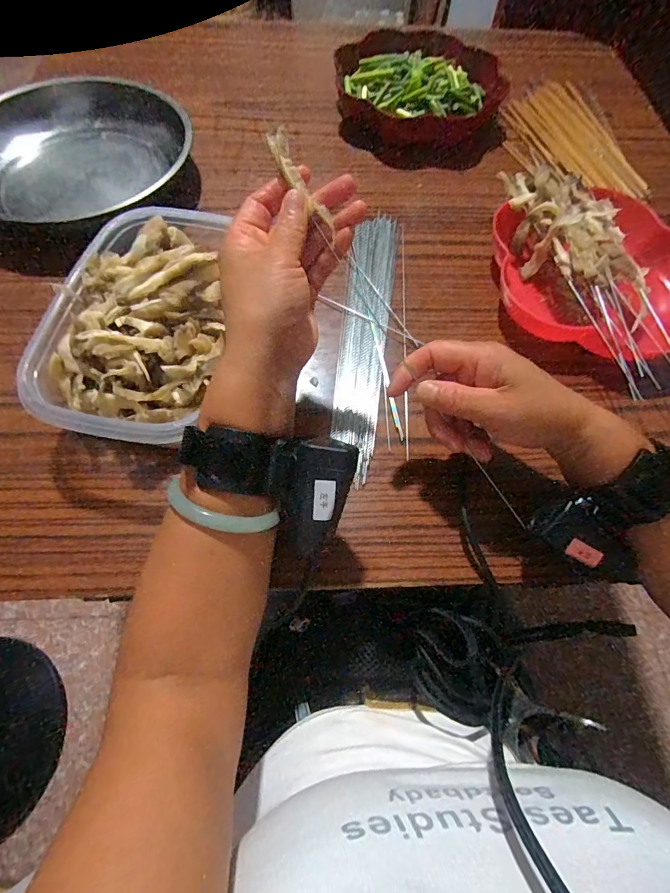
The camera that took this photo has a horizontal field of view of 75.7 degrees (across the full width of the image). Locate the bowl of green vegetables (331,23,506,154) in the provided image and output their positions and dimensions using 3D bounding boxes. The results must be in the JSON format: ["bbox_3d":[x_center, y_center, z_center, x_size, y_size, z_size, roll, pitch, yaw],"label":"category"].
[{"bbox_3d":[0.105,-0.447,0.535,0.203,0.054,0.167,5,65,0],"label":"bowl of green vegetables"}]

